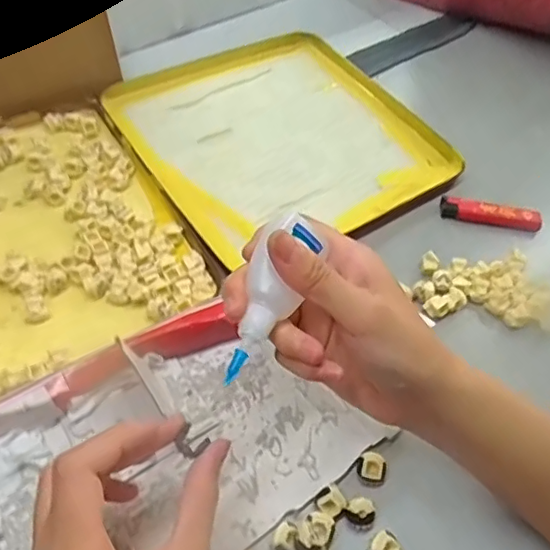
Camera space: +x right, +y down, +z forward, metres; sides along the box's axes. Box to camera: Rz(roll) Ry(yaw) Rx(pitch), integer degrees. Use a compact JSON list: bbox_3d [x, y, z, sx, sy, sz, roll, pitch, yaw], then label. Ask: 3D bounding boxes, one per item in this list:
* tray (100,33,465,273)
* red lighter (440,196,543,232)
[{"bbox_3d":[0.001,-0.124,0.495,0.236,0.022,0.241,-29,60,-23],"label":"tray"},{"bbox_3d":[0.176,-0.050,0.457,0.078,0.012,0.019,9,53,2],"label":"red lighter"}]

